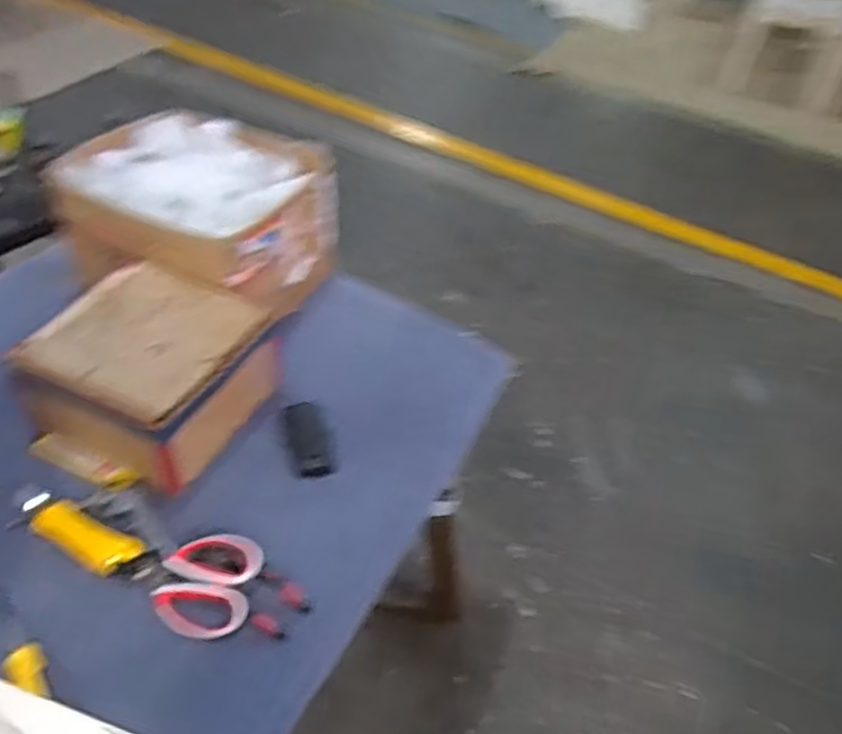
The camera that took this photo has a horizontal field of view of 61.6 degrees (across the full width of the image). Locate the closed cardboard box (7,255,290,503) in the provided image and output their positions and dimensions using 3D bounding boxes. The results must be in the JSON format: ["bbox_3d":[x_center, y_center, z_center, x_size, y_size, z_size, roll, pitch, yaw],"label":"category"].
[{"bbox_3d":[-0.319,-0.002,0.868,0.220,0.122,0.233,23,46,15],"label":"closed cardboard box"}]

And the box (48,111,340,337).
[{"bbox_3d":[-0.309,-0.221,1.029,0.312,0.175,0.286,25,46,17],"label":"box"}]

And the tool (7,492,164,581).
[{"bbox_3d":[-0.355,0.181,0.753,0.175,0.022,0.050,22,46,14],"label":"tool"}]

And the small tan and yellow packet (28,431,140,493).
[{"bbox_3d":[-0.394,0.111,0.824,0.129,0.021,0.028,20,45,13],"label":"small tan and yellow packet"}]

